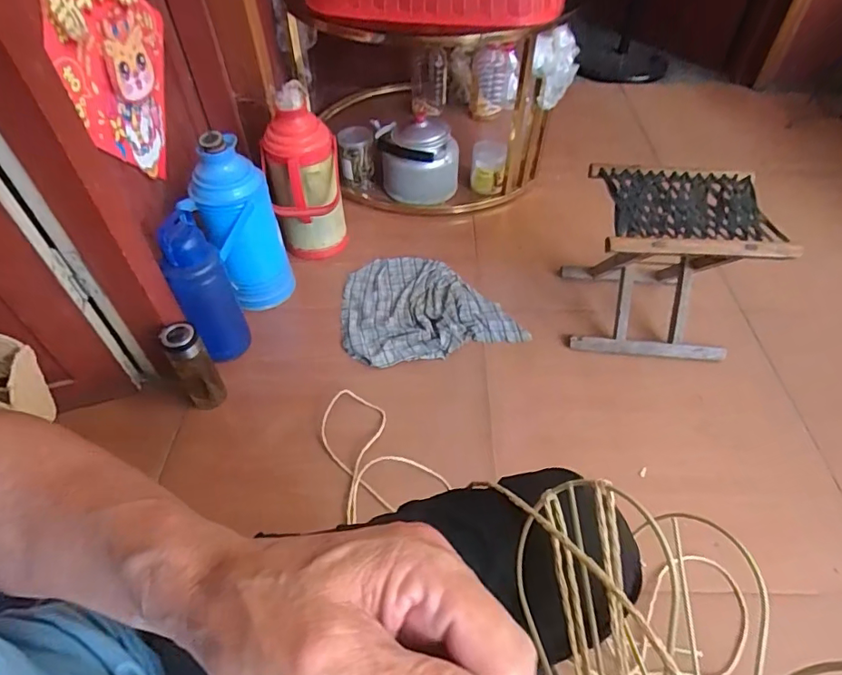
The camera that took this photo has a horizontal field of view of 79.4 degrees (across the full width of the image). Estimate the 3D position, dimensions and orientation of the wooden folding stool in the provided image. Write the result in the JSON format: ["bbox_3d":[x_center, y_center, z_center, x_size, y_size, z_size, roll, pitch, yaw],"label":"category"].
[{"bbox_3d":[0.483,-0.145,1.029,0.301,0.290,0.248,5,50,5],"label":"wooden folding stool"}]

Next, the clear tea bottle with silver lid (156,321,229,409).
[{"bbox_3d":[-0.411,0.062,0.923,0.068,0.200,0.065,-28,55,-24],"label":"clear tea bottle with silver lid"}]

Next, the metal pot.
[{"bbox_3d":[-0.011,-0.485,1.395,0.205,0.194,0.162,-12,50,-12],"label":"metal pot"}]

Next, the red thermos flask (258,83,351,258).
[{"bbox_3d":[-0.257,-0.327,1.133,0.155,0.396,0.128,-8,49,-8],"label":"red thermos flask"}]

